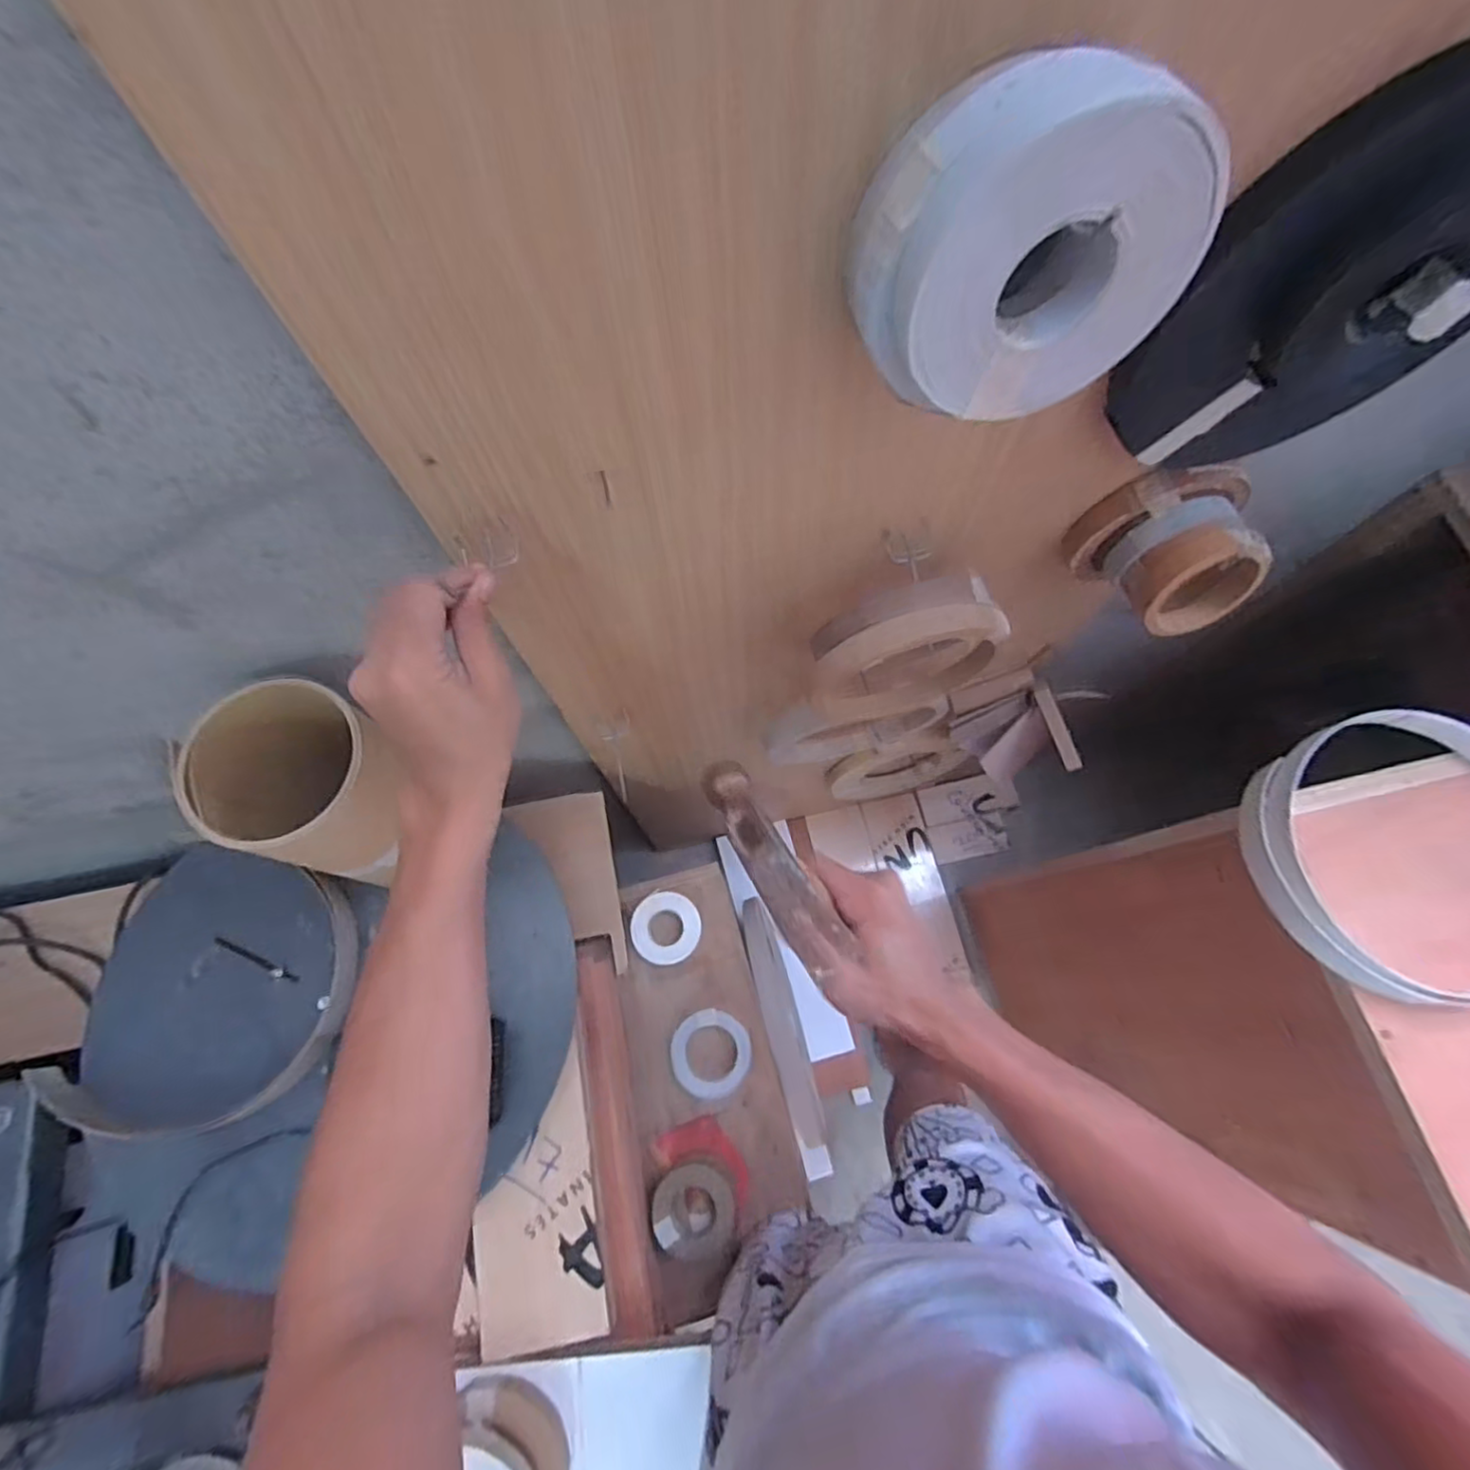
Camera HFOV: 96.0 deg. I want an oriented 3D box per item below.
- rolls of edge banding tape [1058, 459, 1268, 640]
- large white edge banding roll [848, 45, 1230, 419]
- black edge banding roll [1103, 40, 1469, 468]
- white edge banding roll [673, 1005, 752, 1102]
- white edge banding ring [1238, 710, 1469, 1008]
[{"bbox_3d":[0.359,-0.143,0.544,0.131,0.102,0.099,-1,72,1],"label":"rolls of edge banding tape"},{"bbox_3d":[0.119,-0.201,0.275,0.134,0.114,0.067,-4,71,0],"label":"large white edge banding roll"},{"bbox_3d":[0.342,-0.241,0.369,0.217,0.206,0.043,-6,71,-1],"label":"black edge banding roll"},{"bbox_3d":[-0.027,0.376,0.781,0.091,0.026,0.095,0,72,1],"label":"white edge banding roll"},{"bbox_3d":[0.572,0.103,0.551,0.247,0.052,0.242,0,72,1],"label":"white edge banding ring"}]

